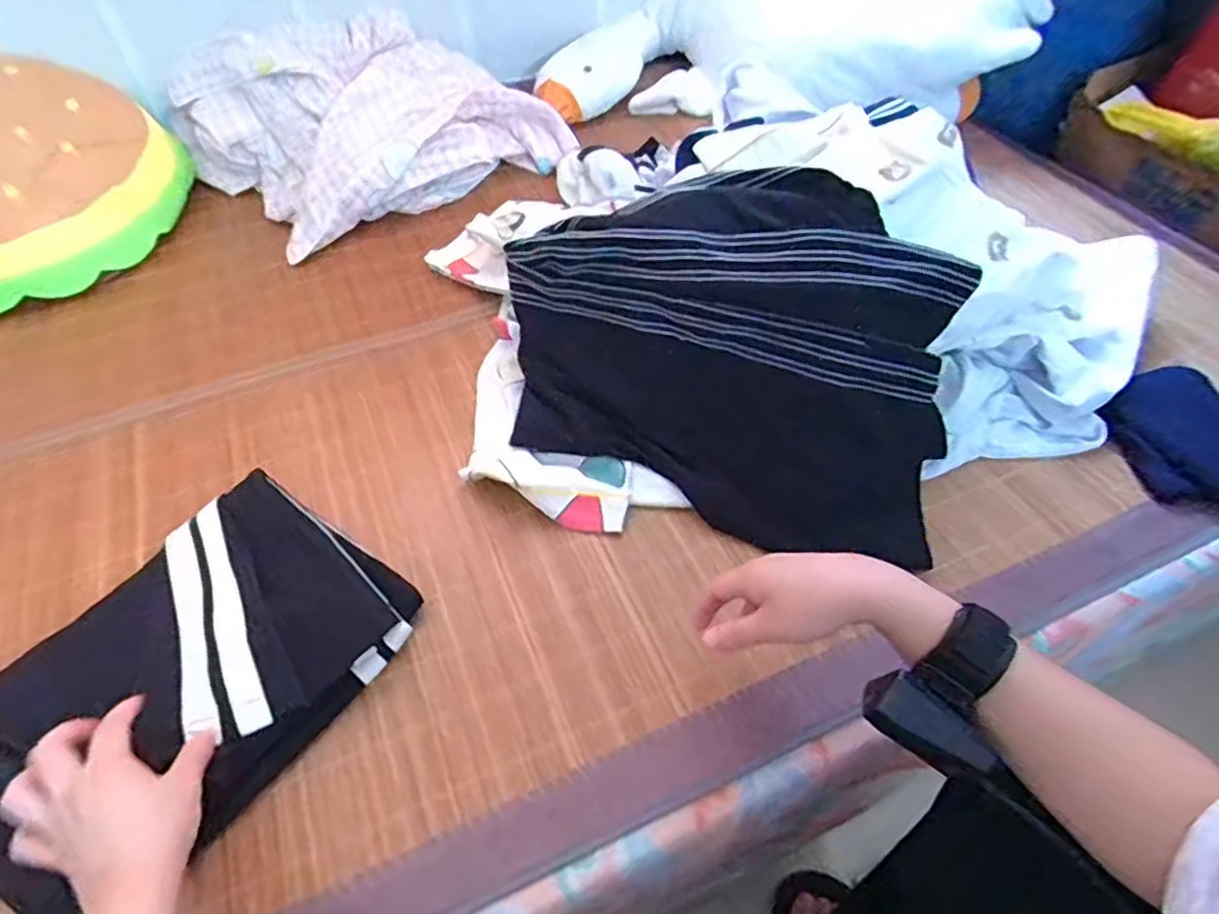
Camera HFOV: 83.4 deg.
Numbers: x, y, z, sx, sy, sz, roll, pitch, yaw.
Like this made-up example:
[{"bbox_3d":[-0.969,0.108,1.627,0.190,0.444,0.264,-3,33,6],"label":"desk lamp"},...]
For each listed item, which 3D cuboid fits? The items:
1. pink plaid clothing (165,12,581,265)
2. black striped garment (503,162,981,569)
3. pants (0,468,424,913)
[{"bbox_3d":[-0.338,-0.484,0.979,0.463,0.171,0.300,-26,55,-19],"label":"pink plaid clothing"},{"bbox_3d":[0.108,-0.111,0.651,0.437,0.208,0.263,21,54,16],"label":"black striped garment"},{"bbox_3d":[-0.333,0.169,0.535,0.229,0.051,0.318,28,56,21],"label":"pants"}]

